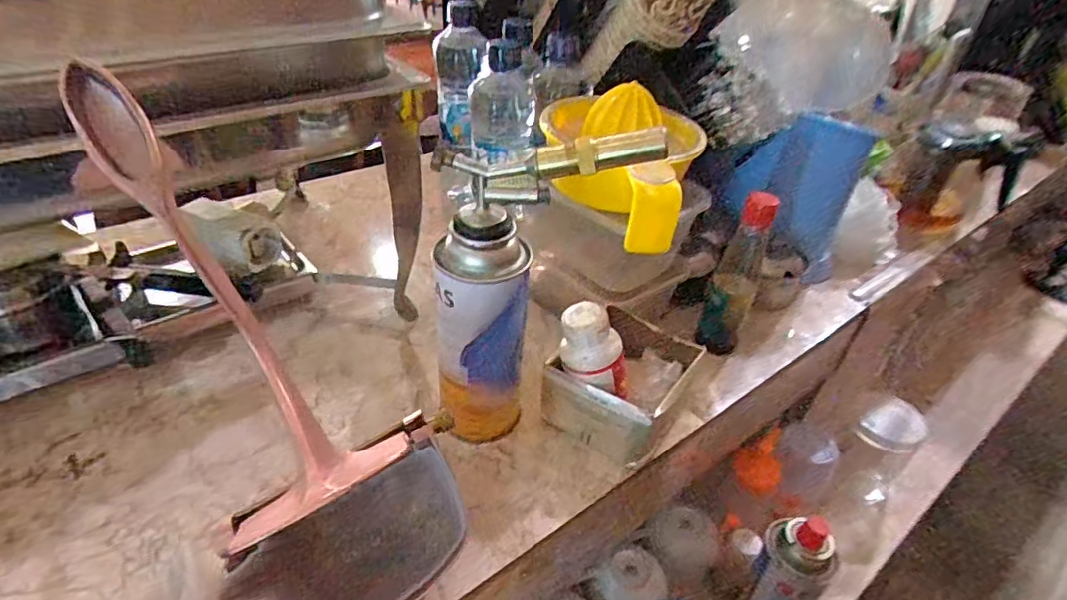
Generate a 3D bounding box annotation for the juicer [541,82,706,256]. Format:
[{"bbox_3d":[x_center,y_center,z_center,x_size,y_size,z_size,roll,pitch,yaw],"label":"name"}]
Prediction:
[{"bbox_3d":[0.077,-0.113,0.465,0.123,0.085,0.147,5,37,0],"label":"juicer"}]

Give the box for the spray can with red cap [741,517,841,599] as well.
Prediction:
[{"bbox_3d":[0.249,0.290,0.582,0.063,0.184,0.050,28,43,28],"label":"spray can with red cap"}]

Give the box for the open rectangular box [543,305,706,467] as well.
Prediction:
[{"bbox_3d":[0.072,0.072,0.468,0.090,0.074,0.105,29,43,29],"label":"open rectangular box"}]

